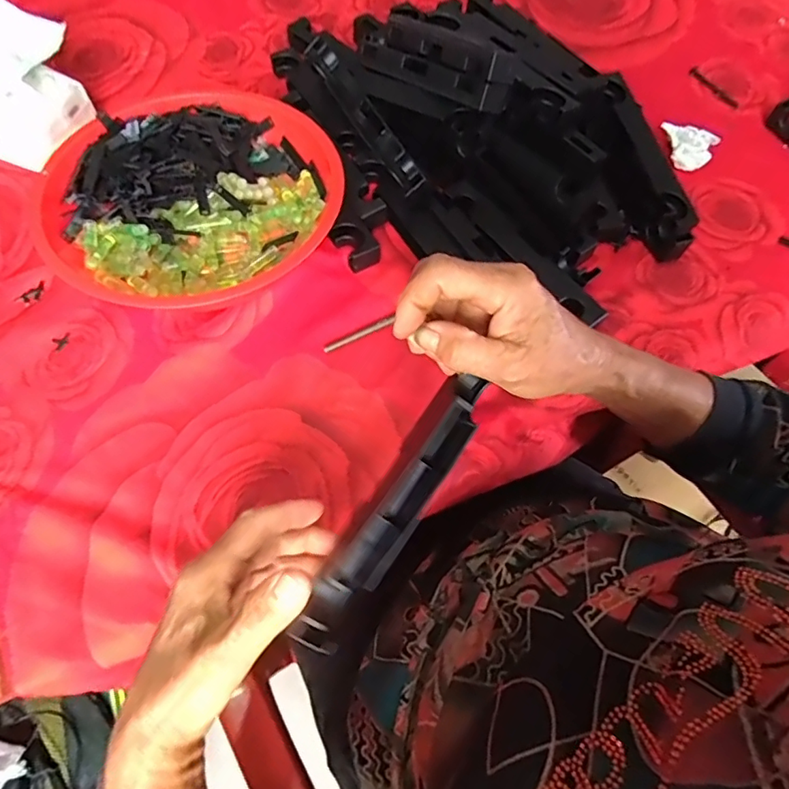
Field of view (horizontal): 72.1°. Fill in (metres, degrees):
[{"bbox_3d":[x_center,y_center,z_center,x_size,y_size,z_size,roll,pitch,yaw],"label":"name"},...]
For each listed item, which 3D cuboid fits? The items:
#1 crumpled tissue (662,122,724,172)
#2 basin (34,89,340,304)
[{"bbox_3d":[0.318,-0.272,0.598,0.060,0.032,0.037,31,66,13],"label":"crumpled tissue"},{"bbox_3d":[-0.175,-0.164,0.490,0.245,0.077,0.237,-32,68,-17],"label":"basin"}]

